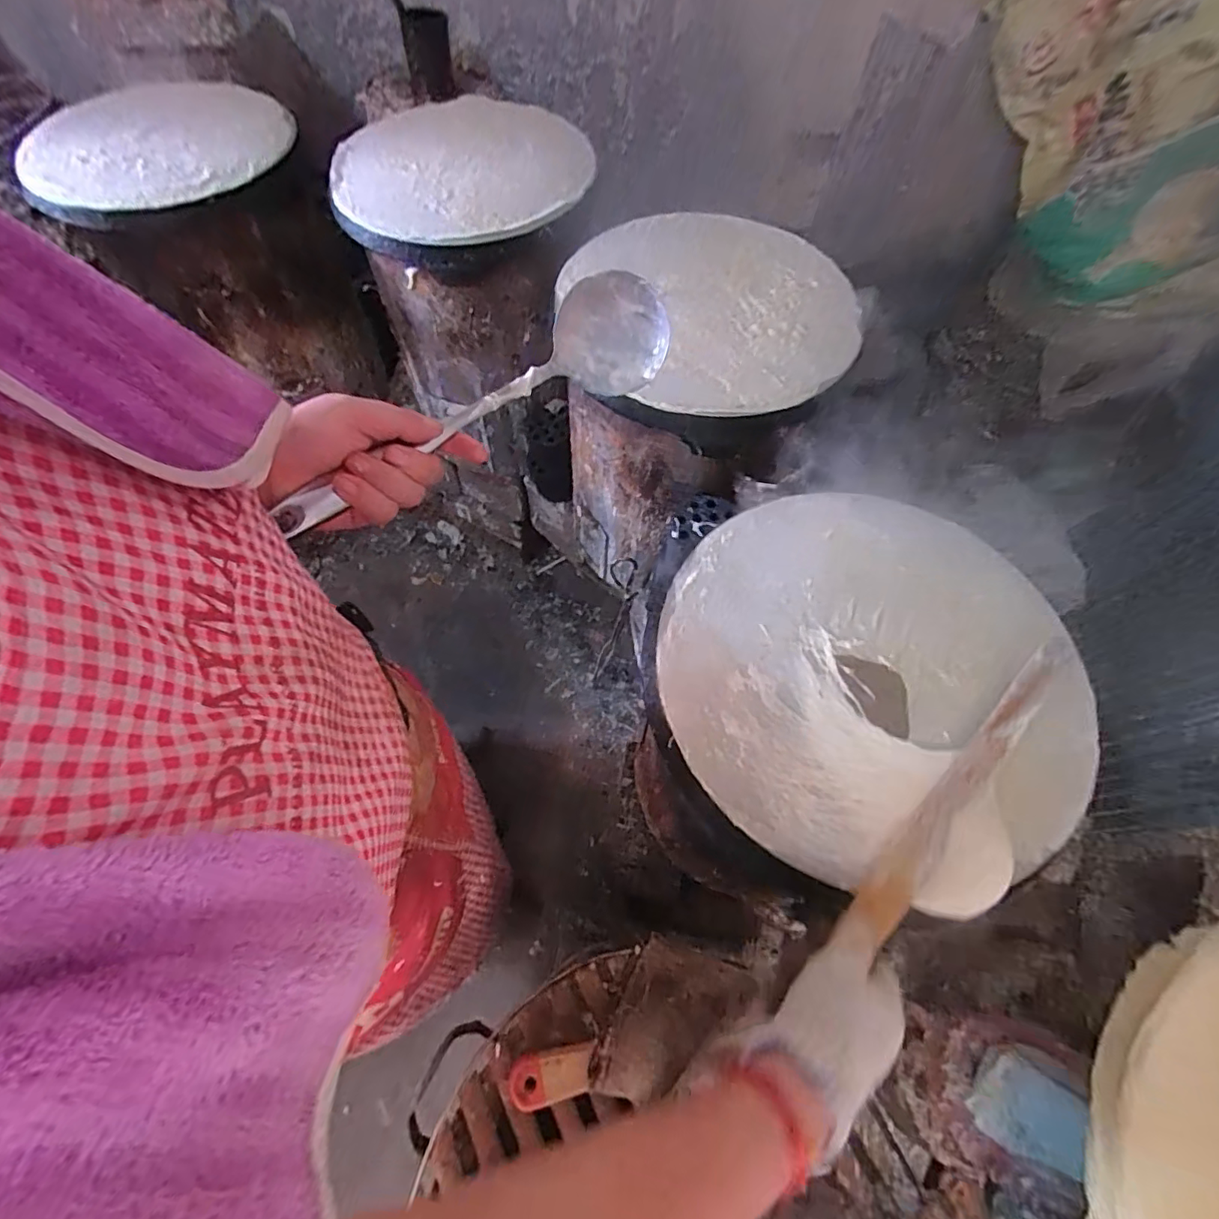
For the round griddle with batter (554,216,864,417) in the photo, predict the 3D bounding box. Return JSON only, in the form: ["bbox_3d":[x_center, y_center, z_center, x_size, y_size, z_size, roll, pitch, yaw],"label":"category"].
[{"bbox_3d":[0.127,-0.387,0.699,0.375,0.038,0.369,12,64,4],"label":"round griddle with batter"}]

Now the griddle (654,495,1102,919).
[{"bbox_3d":[0.233,0.051,0.498,0.357,0.024,0.360,1,64,-2],"label":"griddle"}]

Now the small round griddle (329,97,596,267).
[{"bbox_3d":[-0.213,-0.651,0.841,0.369,0.061,0.369,8,71,10],"label":"small round griddle"}]

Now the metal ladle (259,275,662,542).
[{"bbox_3d":[-0.088,-0.151,0.421,0.079,0.075,0.345,40,64,16],"label":"metal ladle"}]

